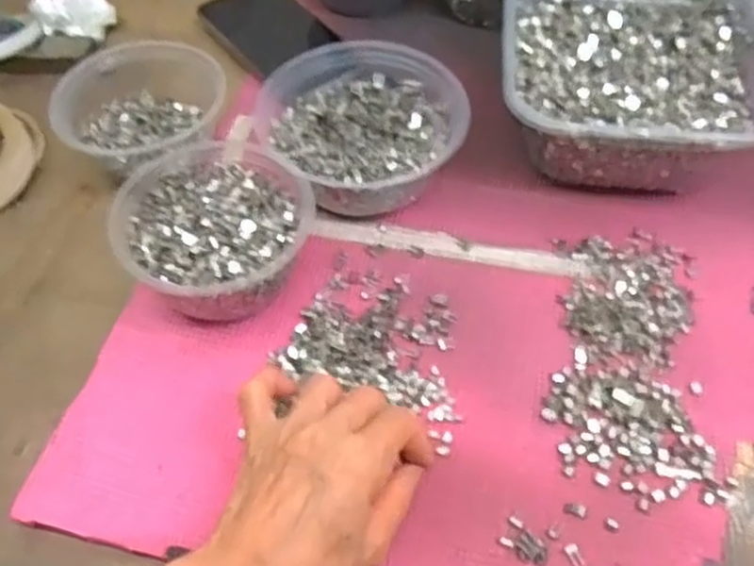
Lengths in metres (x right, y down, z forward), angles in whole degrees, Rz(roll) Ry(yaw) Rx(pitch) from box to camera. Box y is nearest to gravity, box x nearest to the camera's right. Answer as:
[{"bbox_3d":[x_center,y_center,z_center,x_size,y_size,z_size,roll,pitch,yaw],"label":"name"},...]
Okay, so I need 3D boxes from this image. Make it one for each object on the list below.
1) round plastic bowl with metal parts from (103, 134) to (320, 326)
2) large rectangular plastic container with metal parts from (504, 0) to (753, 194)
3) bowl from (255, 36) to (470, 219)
[{"bbox_3d":[-0.100,-0.030,0.461,0.111,0.062,0.119,0,55,0],"label":"round plastic bowl with metal parts"},{"bbox_3d":[0.174,-0.143,0.522,0.174,0.073,0.179,6,56,5],"label":"large rectangular plastic container with metal parts"},{"bbox_3d":[-0.009,-0.105,0.509,0.133,0.056,0.130,0,55,0],"label":"bowl"}]

